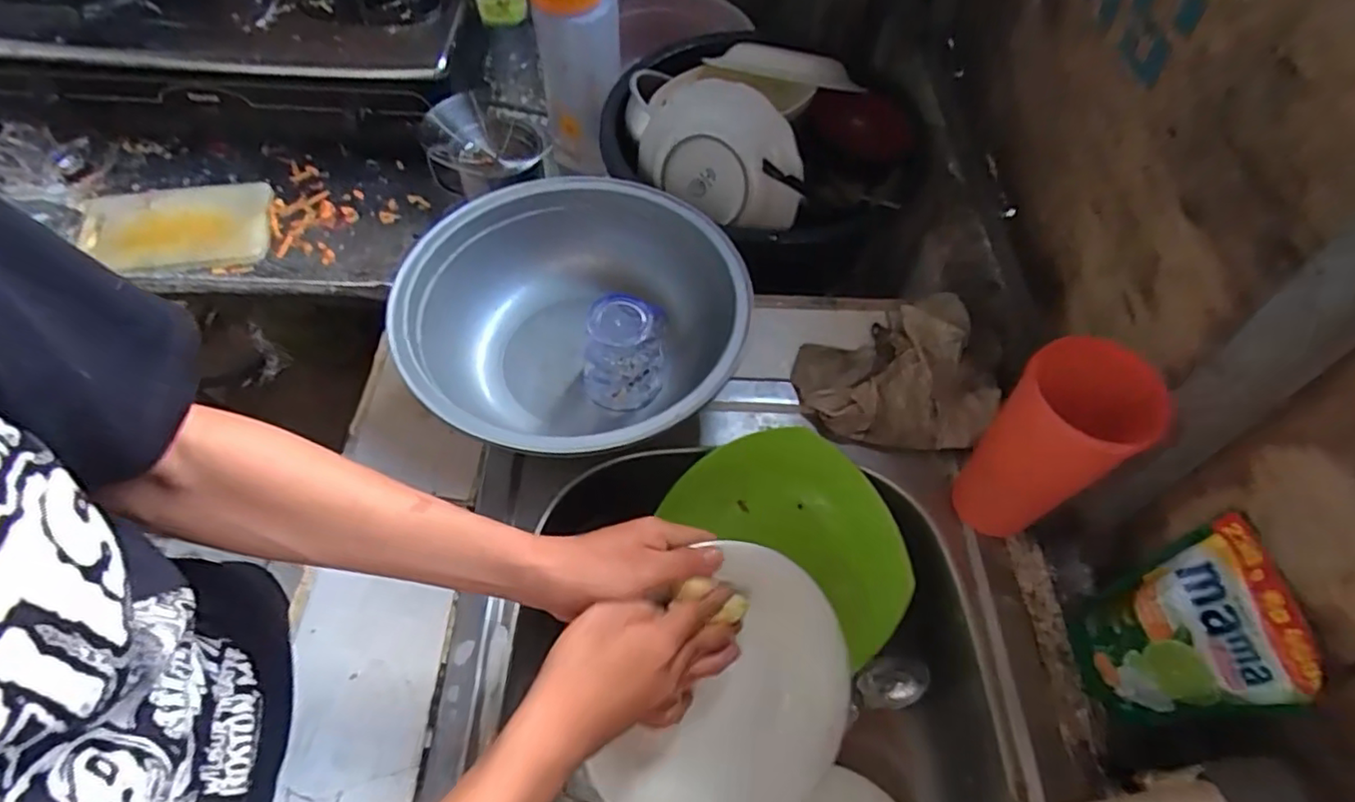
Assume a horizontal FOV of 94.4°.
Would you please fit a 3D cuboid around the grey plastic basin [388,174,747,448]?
[{"bbox_3d":[-0.091,-0.064,0.582,0.292,0.106,0.278,1,58,-2],"label":"grey plastic basin"}]

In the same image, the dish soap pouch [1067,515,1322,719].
[{"bbox_3d":[0.338,0.159,0.434,0.042,0.153,0.108,0,58,-3],"label":"dish soap pouch"}]

